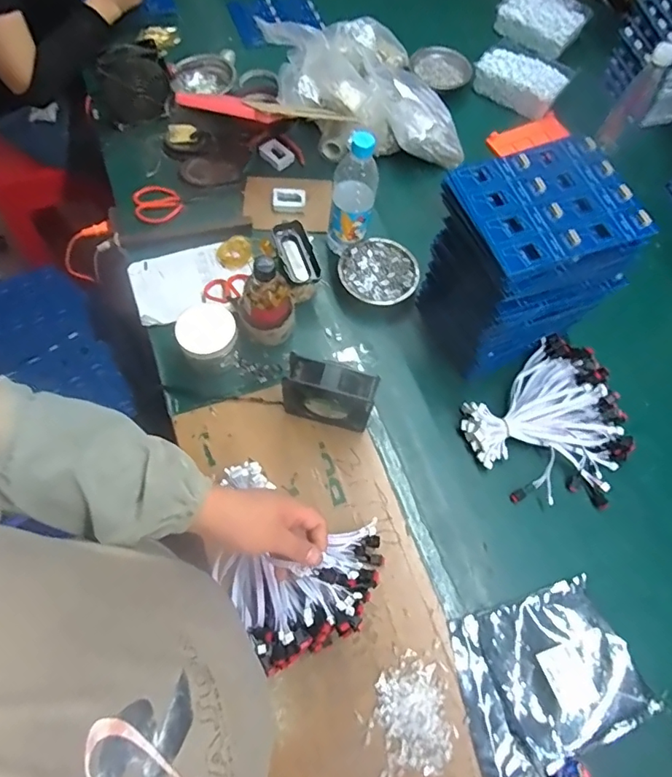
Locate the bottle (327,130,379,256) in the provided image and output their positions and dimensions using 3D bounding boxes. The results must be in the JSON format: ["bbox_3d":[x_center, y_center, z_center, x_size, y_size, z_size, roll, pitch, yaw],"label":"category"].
[{"bbox_3d":[0.025,-0.291,0.741,0.067,0.198,0.066,10,70,-2],"label":"bottle"}]

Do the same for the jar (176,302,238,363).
[{"bbox_3d":[-0.187,-0.076,0.716,0.081,0.068,0.074,2,70,-5],"label":"jar"}]

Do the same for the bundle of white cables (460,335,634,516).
[{"bbox_3d":[0.324,0.059,0.702,0.234,0.032,0.219,-37,78,-16],"label":"bundle of white cables"}]

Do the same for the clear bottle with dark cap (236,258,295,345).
[{"bbox_3d":[-0.100,-0.123,0.693,0.084,0.157,0.067,-9,69,-8],"label":"clear bottle with dark cap"}]

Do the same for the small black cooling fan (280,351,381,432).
[{"bbox_3d":[-0.010,0.009,0.663,0.125,0.113,0.048,19,68,3],"label":"small black cooling fan"}]

